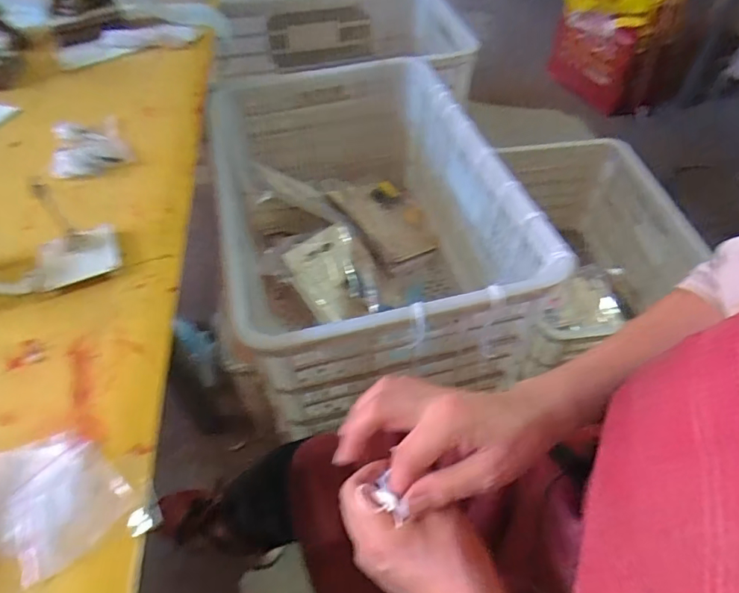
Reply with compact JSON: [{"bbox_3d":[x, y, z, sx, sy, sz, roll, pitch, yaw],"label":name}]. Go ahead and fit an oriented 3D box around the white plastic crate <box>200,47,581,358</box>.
[{"bbox_3d":[-0.015,-0.115,0.860,0.419,0.316,0.626,-12,51,-8],"label":"white plastic crate"}]

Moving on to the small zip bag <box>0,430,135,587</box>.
[{"bbox_3d":[-0.243,0.146,0.352,0.133,0.006,0.094,3,51,5],"label":"small zip bag"}]

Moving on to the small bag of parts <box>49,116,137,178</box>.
[{"bbox_3d":[-0.364,-0.193,0.632,0.093,0.018,0.120,-25,54,-17],"label":"small bag of parts"}]

